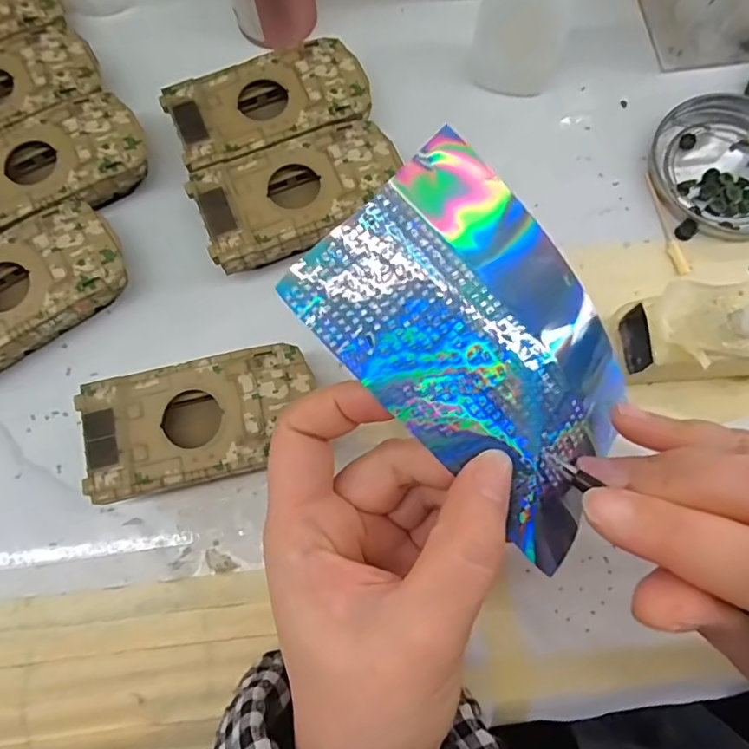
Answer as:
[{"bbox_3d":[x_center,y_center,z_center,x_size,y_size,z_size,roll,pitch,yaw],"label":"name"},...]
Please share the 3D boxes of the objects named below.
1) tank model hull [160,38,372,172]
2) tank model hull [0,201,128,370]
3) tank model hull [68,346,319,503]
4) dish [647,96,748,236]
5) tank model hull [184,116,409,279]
[{"bbox_3d":[-0.051,-0.133,0.279,0.095,0.025,0.049,-22,75,-5],"label":"tank model hull"},{"bbox_3d":[-0.162,-0.037,0.255,0.094,0.025,0.051,-34,77,-8],"label":"tank model hull"},{"bbox_3d":[-0.073,0.021,0.239,0.094,0.026,0.051,-13,75,-3],"label":"tank model hull"},{"bbox_3d":[0.180,-0.106,0.278,0.075,0.008,0.078,0,74,1],"label":"dish"},{"bbox_3d":[-0.034,-0.084,0.266,0.095,0.027,0.055,-23,75,-5],"label":"tank model hull"}]

